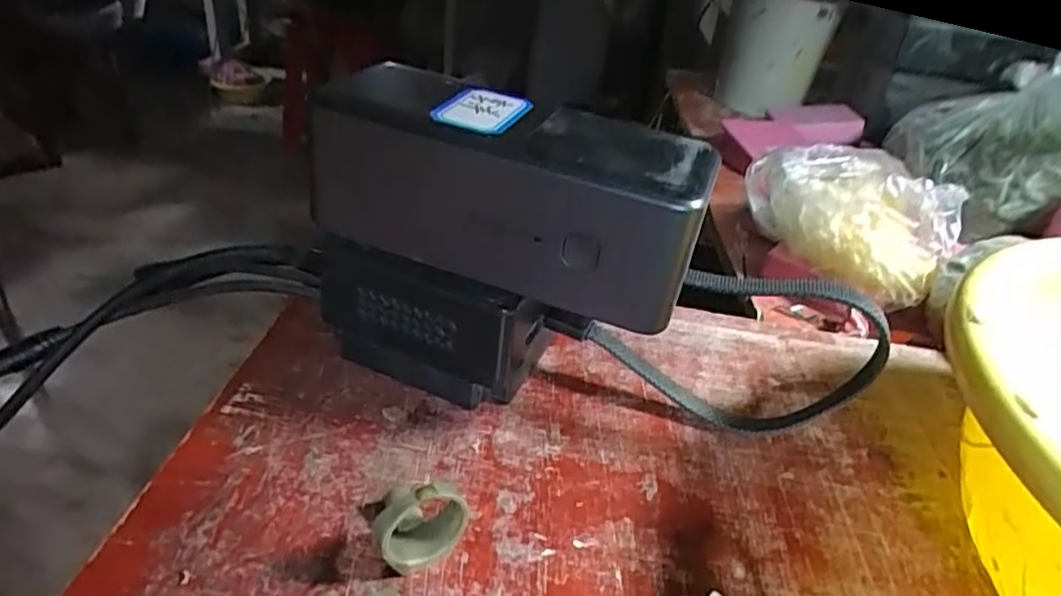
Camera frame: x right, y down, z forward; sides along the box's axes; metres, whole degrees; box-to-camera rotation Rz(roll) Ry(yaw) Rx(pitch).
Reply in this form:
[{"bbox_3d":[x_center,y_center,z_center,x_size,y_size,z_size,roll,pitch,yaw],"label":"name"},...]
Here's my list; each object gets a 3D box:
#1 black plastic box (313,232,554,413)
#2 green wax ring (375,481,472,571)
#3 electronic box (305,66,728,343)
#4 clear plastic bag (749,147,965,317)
[{"bbox_3d":[-0.035,0.004,0.248,0.080,0.053,0.038,17,33,14],"label":"black plastic box"},{"bbox_3d":[-0.032,0.061,0.185,0.025,0.030,0.014,-15,39,-32],"label":"green wax ring"},{"bbox_3d":[-0.010,-0.036,0.217,0.127,0.052,0.051,13,33,9],"label":"electronic box"},{"bbox_3d":[0.182,-0.050,0.377,0.082,0.049,0.116,-21,42,-37],"label":"clear plastic bag"}]

